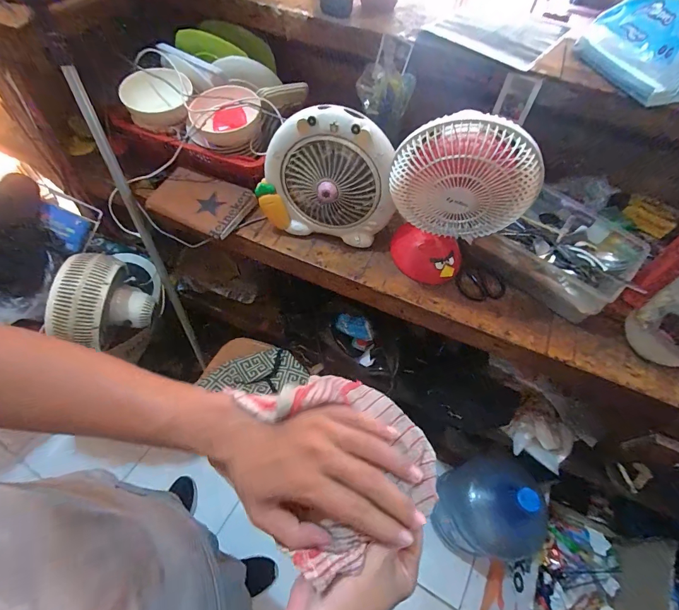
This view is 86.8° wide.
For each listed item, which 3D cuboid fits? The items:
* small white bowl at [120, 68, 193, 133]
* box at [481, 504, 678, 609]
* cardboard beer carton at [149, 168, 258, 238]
[{"bbox_3d":[-0.392,-0.450,0.789,0.128,0.079,0.106,3,57,-1],"label":"small white bowl"},{"bbox_3d":[0.704,0.855,1.089,0.422,0.248,0.432,25,59,13],"label":"box"},{"bbox_3d":[-0.315,-0.224,0.792,0.251,0.045,0.140,12,64,12],"label":"cardboard beer carton"}]

